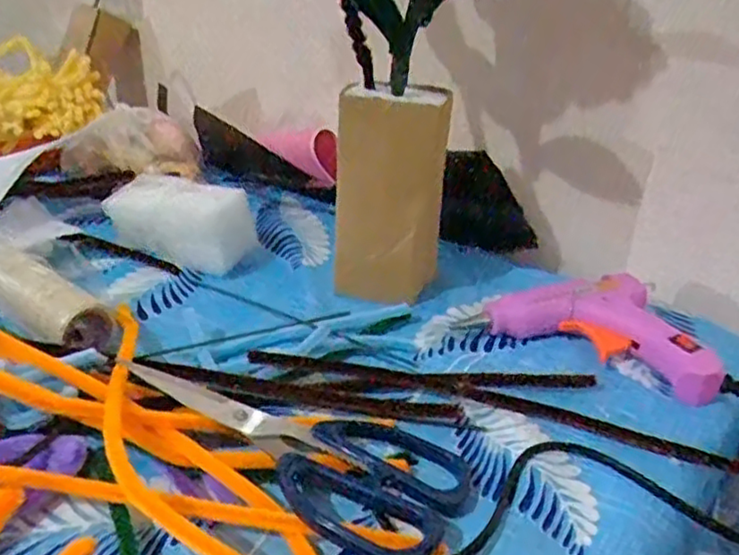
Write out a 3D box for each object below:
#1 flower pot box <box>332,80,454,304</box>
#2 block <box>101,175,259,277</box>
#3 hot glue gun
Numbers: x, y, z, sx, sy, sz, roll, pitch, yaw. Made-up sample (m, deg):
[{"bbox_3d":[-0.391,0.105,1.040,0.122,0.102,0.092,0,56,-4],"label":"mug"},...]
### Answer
[{"bbox_3d":[0.014,-0.052,0.435,0.067,0.127,0.047,2,29,0],"label":"flower pot box"},{"bbox_3d":[-0.134,-0.041,0.491,0.109,0.047,0.039,15,32,23],"label":"block"},{"bbox_3d":[0.136,0.024,0.406,0.137,0.024,0.068,17,33,26],"label":"hot glue gun"}]

